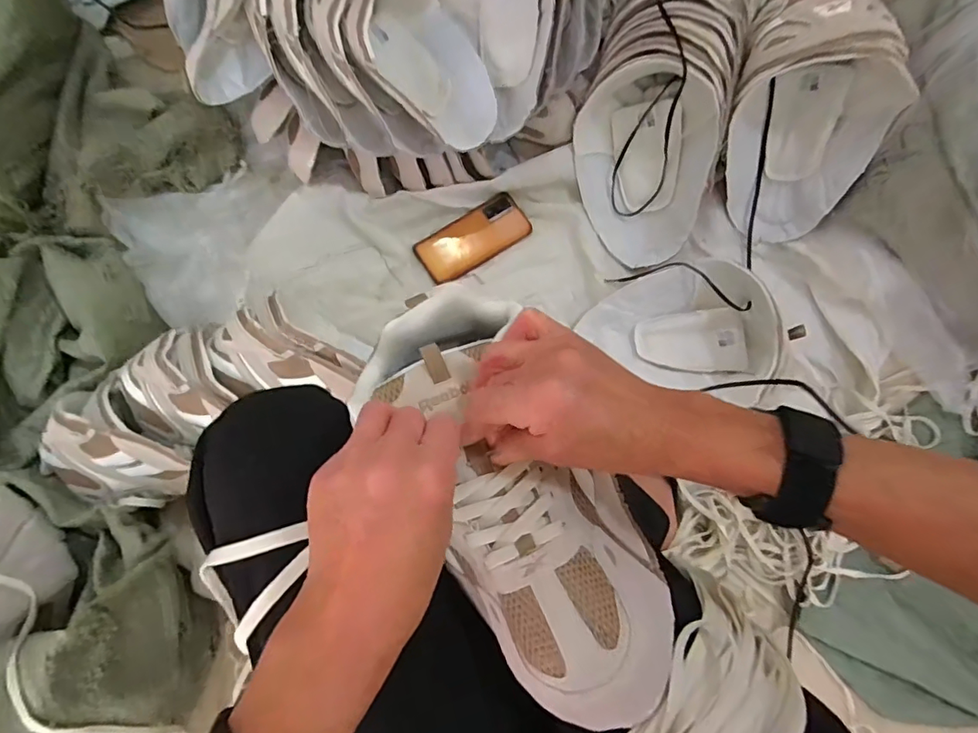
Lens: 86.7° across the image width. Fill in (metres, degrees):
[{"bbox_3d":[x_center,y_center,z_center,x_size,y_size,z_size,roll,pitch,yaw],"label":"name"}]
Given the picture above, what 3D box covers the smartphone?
[{"bbox_3d":[-0.023,-0.187,0.753,0.163,0.013,0.074,-32,78,-7],"label":"smartphone"}]

